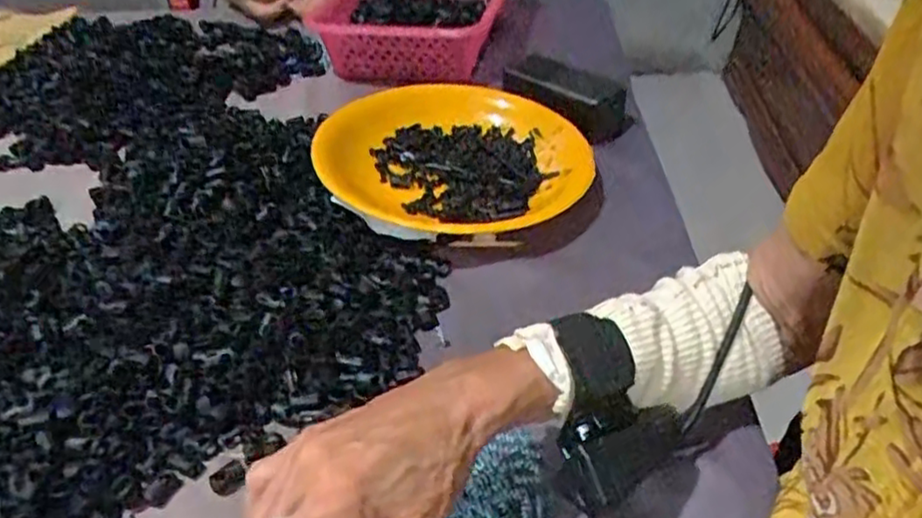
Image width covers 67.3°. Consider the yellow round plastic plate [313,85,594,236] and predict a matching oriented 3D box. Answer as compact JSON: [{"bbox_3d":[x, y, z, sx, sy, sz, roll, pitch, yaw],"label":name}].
[{"bbox_3d":[-0.004,-0.100,0.631,0.239,0.042,0.235,-2,40,1],"label":"yellow round plastic plate"}]

